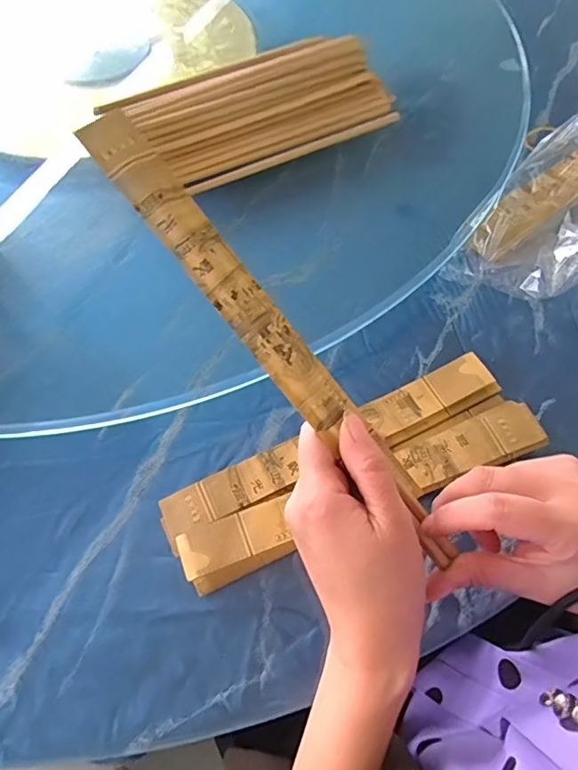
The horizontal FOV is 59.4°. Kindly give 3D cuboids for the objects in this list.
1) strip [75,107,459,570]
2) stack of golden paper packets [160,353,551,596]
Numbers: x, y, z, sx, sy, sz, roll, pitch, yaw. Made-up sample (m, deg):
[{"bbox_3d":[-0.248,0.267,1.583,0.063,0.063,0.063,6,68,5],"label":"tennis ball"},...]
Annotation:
[{"bbox_3d":[-0.007,-0.022,0.270,0.028,0.006,0.291,-40,93,-19],"label":"strip"},{"bbox_3d":[0.044,0.057,0.367,0.267,0.021,0.083,-20,63,-9],"label":"stack of golden paper packets"}]

